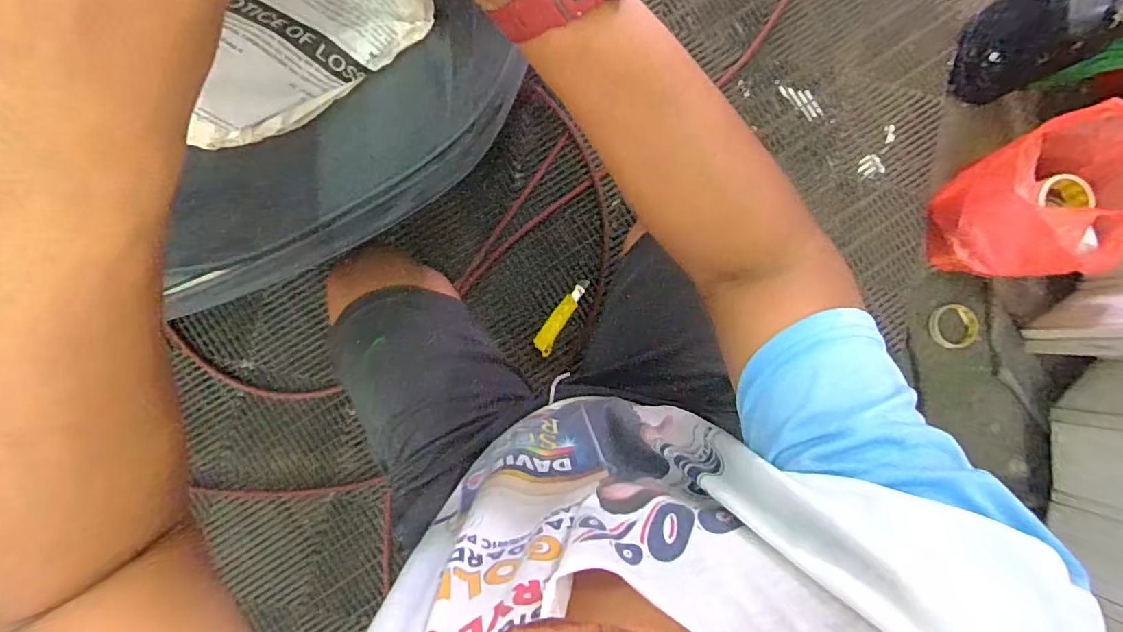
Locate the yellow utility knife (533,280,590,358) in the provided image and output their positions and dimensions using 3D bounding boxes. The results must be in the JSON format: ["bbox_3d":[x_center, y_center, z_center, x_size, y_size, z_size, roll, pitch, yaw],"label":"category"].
[{"bbox_3d":[-0.002,-0.001,0.999,0.038,0.013,0.160,30,85,-1],"label":"yellow utility knife"}]

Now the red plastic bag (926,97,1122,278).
[{"bbox_3d":[0.829,-0.197,0.940,0.187,0.269,0.265,-9,87,-4],"label":"red plastic bag"}]

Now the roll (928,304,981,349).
[{"bbox_3d":[0.795,0.021,1.066,0.093,0.021,0.089,0,87,-3],"label":"roll"}]

